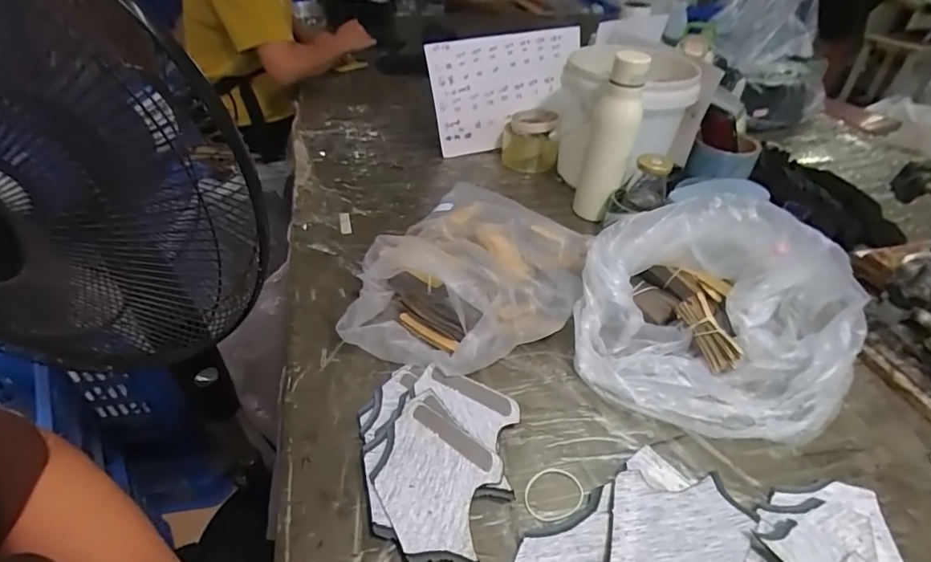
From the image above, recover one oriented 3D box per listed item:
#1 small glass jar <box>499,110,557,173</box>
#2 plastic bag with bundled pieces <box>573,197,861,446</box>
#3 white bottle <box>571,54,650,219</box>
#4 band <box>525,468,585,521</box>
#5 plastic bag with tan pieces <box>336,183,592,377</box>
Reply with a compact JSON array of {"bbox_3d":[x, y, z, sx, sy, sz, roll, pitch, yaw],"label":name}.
[{"bbox_3d":[0.120,-0.265,0.923,0.101,0.081,0.110,4,40,4],"label":"small glass jar"},{"bbox_3d":[0.261,0.031,0.502,0.280,0.149,0.204,17,42,18],"label":"plastic bag with bundled pieces"},{"bbox_3d":[0.211,-0.203,0.721,0.066,0.250,0.059,11,41,11],"label":"white bottle"},{"bbox_3d":[0.077,0.184,0.424,0.054,0.005,0.048,0,35,-6],"label":"band"},{"bbox_3d":[0.018,-0.025,0.599,0.238,0.080,0.329,13,41,13],"label":"plastic bag with tan pieces"}]

